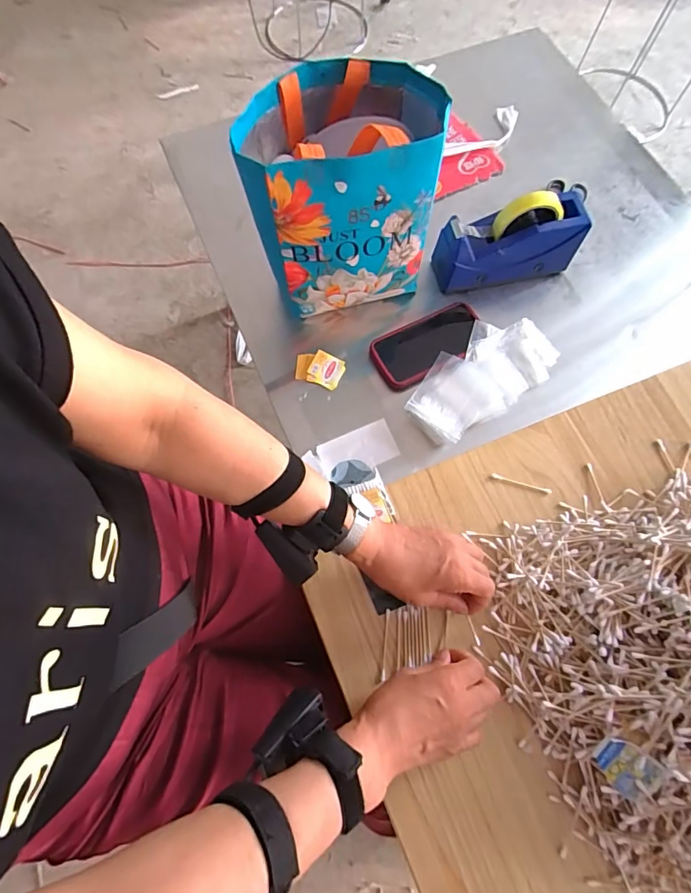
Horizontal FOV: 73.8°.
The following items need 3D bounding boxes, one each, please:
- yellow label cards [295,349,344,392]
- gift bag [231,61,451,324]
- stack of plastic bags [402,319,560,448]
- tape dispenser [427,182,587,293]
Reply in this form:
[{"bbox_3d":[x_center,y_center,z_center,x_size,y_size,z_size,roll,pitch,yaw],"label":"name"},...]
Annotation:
[{"bbox_3d":[-0.038,-0.114,0.671,0.069,0.013,0.048,16,71,4],"label":"yellow label cards"},{"bbox_3d":[-0.009,-0.329,0.615,0.236,0.235,0.182,-12,71,-5],"label":"gift bag"},{"bbox_3d":[0.196,-0.102,0.662,0.242,0.027,0.115,-36,75,-13],"label":"stack of plastic bags"},{"bbox_3d":[0.240,-0.302,0.676,0.212,0.127,0.072,-15,72,-6],"label":"tape dispenser"}]

